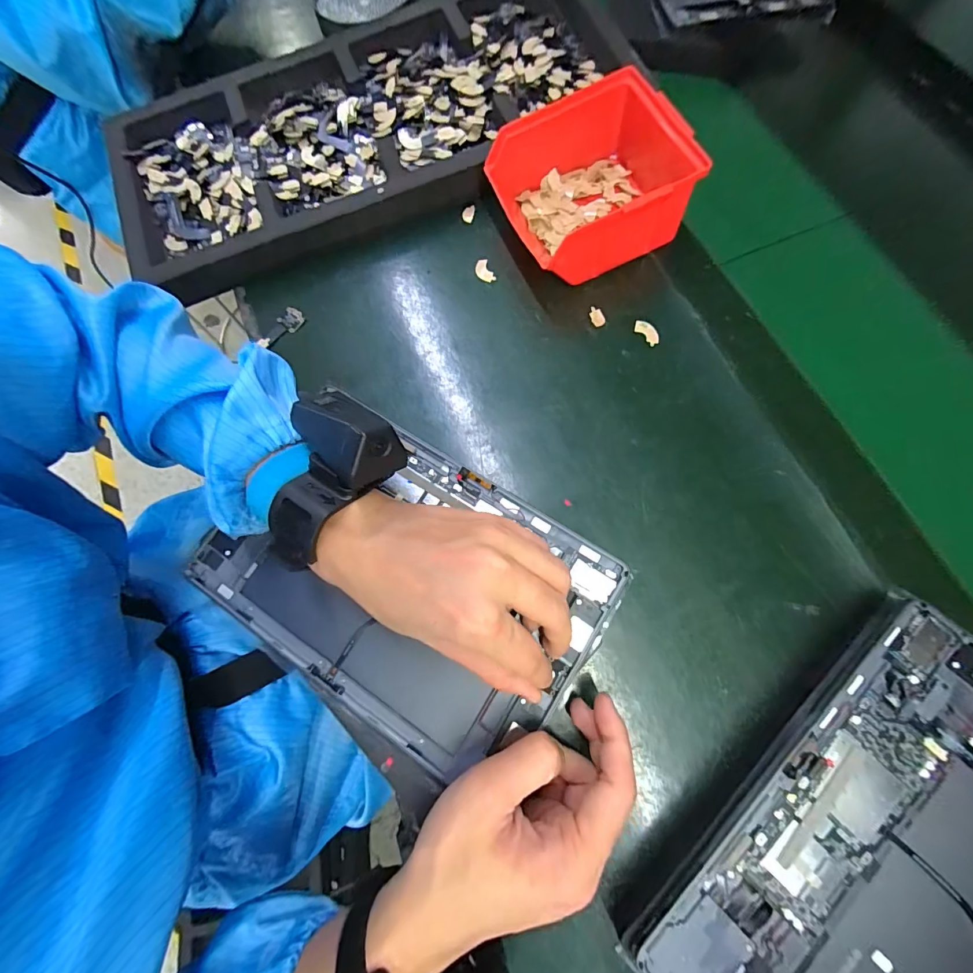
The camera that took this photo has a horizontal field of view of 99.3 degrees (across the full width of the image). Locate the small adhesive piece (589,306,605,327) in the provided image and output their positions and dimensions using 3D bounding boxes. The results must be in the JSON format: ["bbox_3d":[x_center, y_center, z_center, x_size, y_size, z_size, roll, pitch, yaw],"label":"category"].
[{"bbox_3d":[0.092,-0.142,0.344,0.011,0.004,0.018,-23,77,-5],"label":"small adhesive piece"}]

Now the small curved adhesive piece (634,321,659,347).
[{"bbox_3d":[0.131,-0.126,0.336,0.012,0.004,0.024,-42,76,-9],"label":"small curved adhesive piece"}]

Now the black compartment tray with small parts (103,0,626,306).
[{"bbox_3d":[-0.111,-0.344,0.396,0.491,0.033,0.227,-22,74,-4],"label":"black compartment tray with small parts"}]

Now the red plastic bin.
[{"bbox_3d":[0.092,-0.251,0.337,0.153,0.062,0.128,-21,74,-4],"label":"red plastic bin"}]

